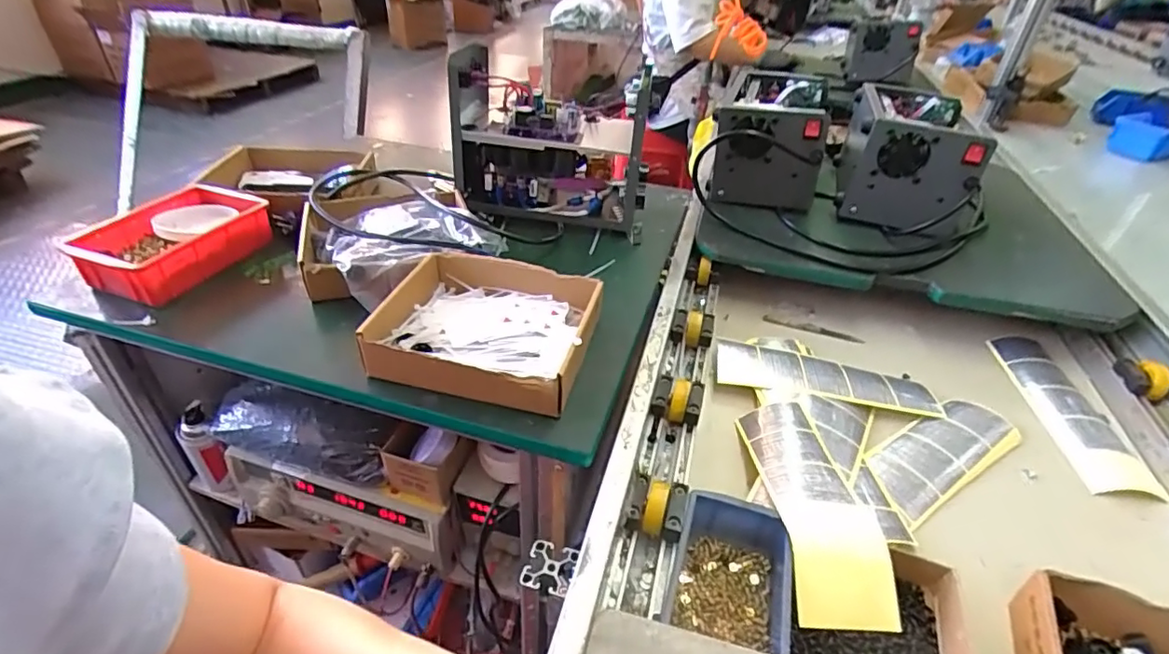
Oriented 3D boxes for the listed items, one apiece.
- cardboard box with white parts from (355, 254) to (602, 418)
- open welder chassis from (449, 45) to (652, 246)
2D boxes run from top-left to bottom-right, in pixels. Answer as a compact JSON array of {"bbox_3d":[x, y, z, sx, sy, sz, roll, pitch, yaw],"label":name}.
[{"bbox_3d":[-0.110,-0.005,0.617,0.233,0.047,0.187,11,37,11],"label":"cardboard box with white parts"},{"bbox_3d":[-0.053,-0.270,0.845,0.270,0.219,0.172,1,36,-2],"label":"open welder chassis"}]

